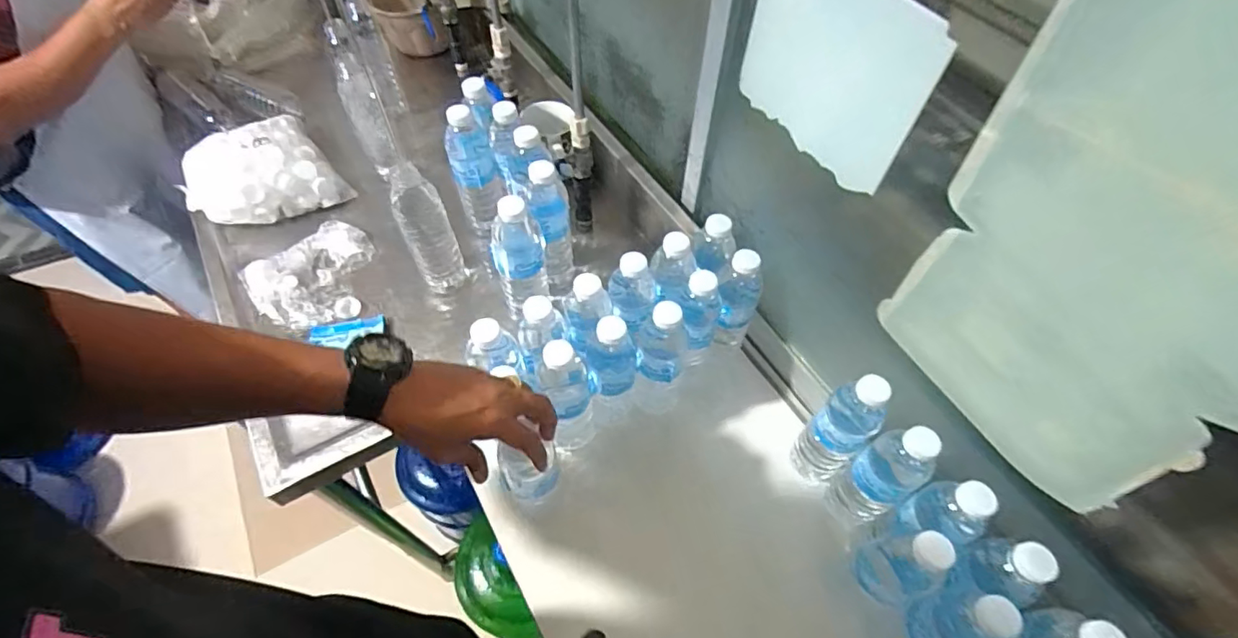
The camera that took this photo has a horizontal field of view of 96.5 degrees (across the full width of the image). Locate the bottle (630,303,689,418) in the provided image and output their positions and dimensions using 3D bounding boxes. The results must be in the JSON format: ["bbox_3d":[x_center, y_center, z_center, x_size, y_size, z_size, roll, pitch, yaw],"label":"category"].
[{"bbox_3d":[0.050,0.047,0.686,0.069,0.208,0.072,10,57,5],"label":"bottle"}]

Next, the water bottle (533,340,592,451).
[{"bbox_3d":[-0.062,0.090,0.644,0.054,0.199,0.053,1,56,-1],"label":"water bottle"}]

